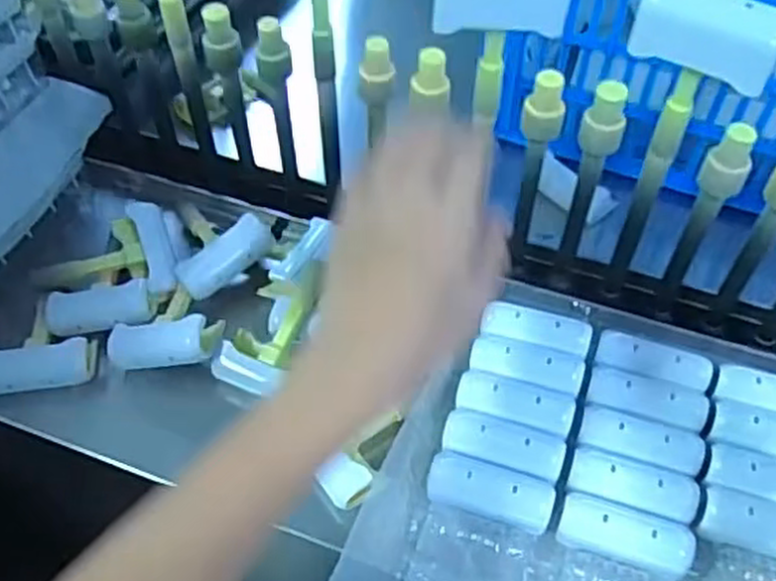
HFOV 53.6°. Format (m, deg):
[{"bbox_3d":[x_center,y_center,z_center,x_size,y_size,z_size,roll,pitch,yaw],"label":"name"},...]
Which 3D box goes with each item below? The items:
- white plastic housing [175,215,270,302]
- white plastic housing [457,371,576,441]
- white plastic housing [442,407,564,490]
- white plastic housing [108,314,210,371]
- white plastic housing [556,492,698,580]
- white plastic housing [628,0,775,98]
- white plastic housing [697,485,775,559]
[{"bbox_3d":[-0.126,-0.028,0.587,0.076,0.018,0.032,-34,59,-24],"label":"white plastic housing"},{"bbox_3d":[0.084,0.074,0.501,0.076,0.008,0.035,11,52,8],"label":"white plastic housing"},{"bbox_3d":[0.073,0.098,0.483,0.076,0.012,0.034,15,53,11],"label":"white plastic housing"},{"bbox_3d":[-0.162,0.038,0.535,0.072,0.023,0.032,-6,50,16],"label":"white plastic housing"},{"bbox_3d":[0.141,0.145,0.453,0.078,0.012,0.032,16,53,12],"label":"white plastic housing"},{"bbox_3d":[0.171,-0.137,0.411,0.076,0.041,0.016,30,57,22],"label":"white plastic housing"},{"bbox_3d":[0.227,0.142,0.454,0.077,0.016,0.031,18,54,14],"label":"white plastic housing"}]

